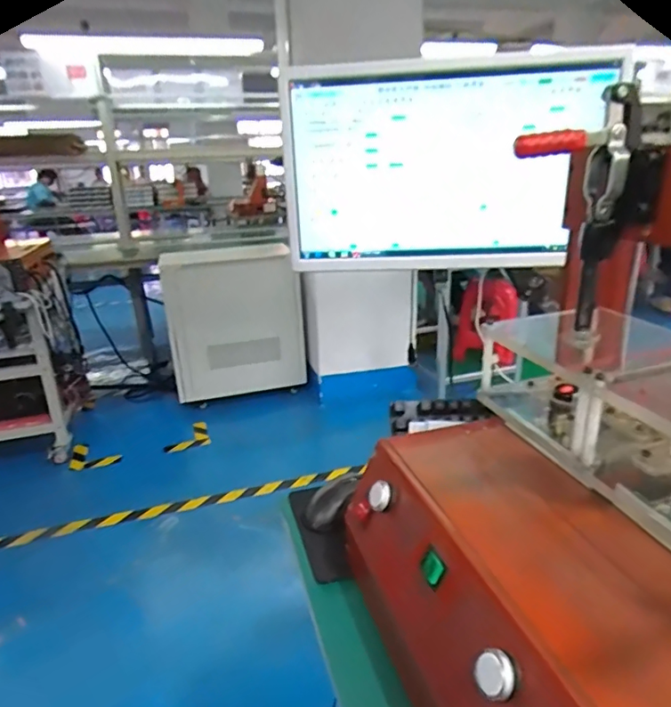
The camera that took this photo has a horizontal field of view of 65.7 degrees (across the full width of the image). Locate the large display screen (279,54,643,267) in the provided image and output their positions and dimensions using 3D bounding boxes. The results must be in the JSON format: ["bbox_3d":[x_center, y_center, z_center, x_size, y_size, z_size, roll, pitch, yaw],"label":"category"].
[{"bbox_3d":[0.141,-0.242,0.695,0.415,0.248,0.069,-2,20,3],"label":"large display screen"}]

